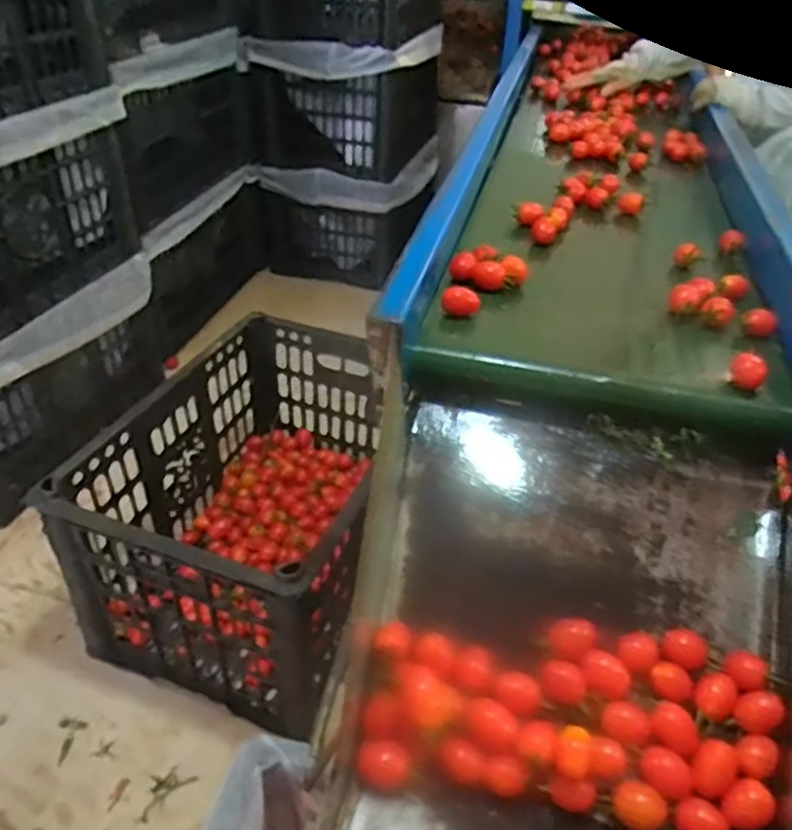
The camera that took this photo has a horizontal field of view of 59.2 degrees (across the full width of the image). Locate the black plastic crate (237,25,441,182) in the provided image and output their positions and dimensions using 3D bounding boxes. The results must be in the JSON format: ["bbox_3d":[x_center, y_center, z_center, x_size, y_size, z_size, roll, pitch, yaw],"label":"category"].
[{"bbox_3d":[-0.108,-0.812,1.757,0.365,0.268,0.458,10,38,10],"label":"black plastic crate"}]

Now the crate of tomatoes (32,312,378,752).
[{"bbox_3d":[-0.166,0.112,0.966,0.325,0.286,0.469,16,39,17],"label":"crate of tomatoes"}]

